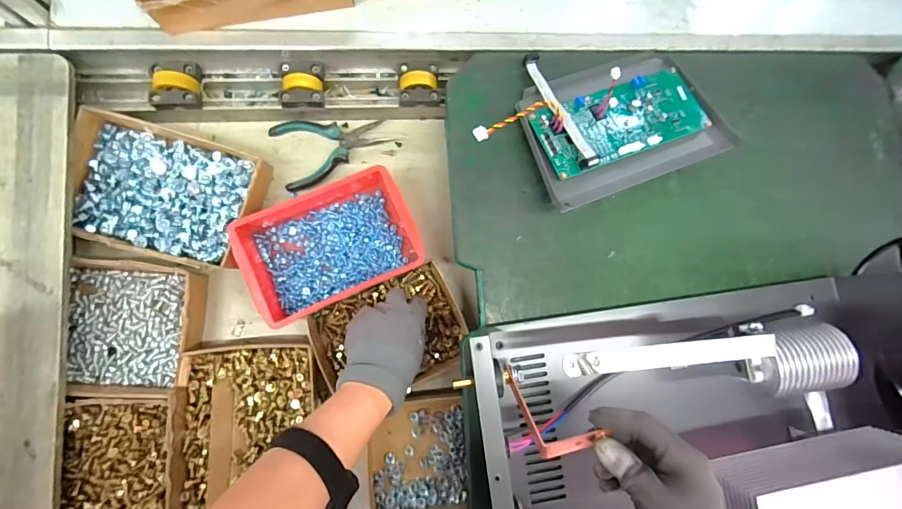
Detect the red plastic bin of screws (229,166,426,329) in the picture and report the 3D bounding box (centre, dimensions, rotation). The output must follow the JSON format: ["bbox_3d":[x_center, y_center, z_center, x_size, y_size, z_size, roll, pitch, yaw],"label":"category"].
[{"bbox_3d":[-0.147,-0.014,0.495,0.194,0.057,0.135,-25,87,-8],"label":"red plastic bin of screws"}]

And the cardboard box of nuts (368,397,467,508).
[{"bbox_3d":[-0.040,0.254,0.495,0.115,0.029,0.138,-2,84,-6],"label":"cardboard box of nuts"}]

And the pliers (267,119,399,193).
[{"bbox_3d":[-0.152,-0.147,0.531,0.147,0.018,0.087,-19,87,-8],"label":"pliers"}]

